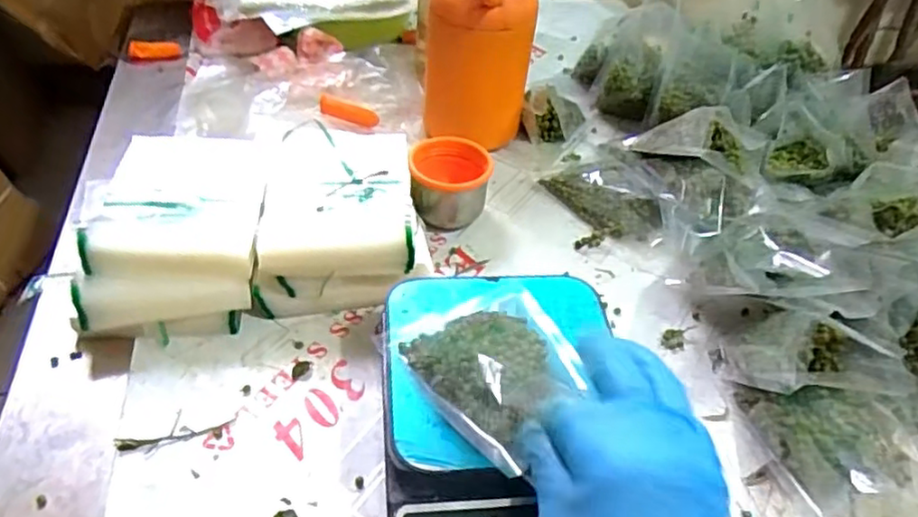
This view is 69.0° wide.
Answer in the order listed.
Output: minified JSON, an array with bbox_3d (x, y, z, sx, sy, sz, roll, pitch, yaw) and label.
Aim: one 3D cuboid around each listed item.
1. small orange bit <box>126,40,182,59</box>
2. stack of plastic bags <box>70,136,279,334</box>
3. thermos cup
[{"bbox_3d":[-0.340,-0.233,0.744,0.053,0.016,0.019,-4,44,-11],"label":"small orange bit"},{"bbox_3d":[-0.210,-0.024,0.501,0.127,0.060,0.168,-1,44,-8],"label":"stack of plastic bags"},{"bbox_3d":[-0.008,-0.063,0.565,0.064,0.051,0.064,4,43,-3],"label":"thermos cup"}]

